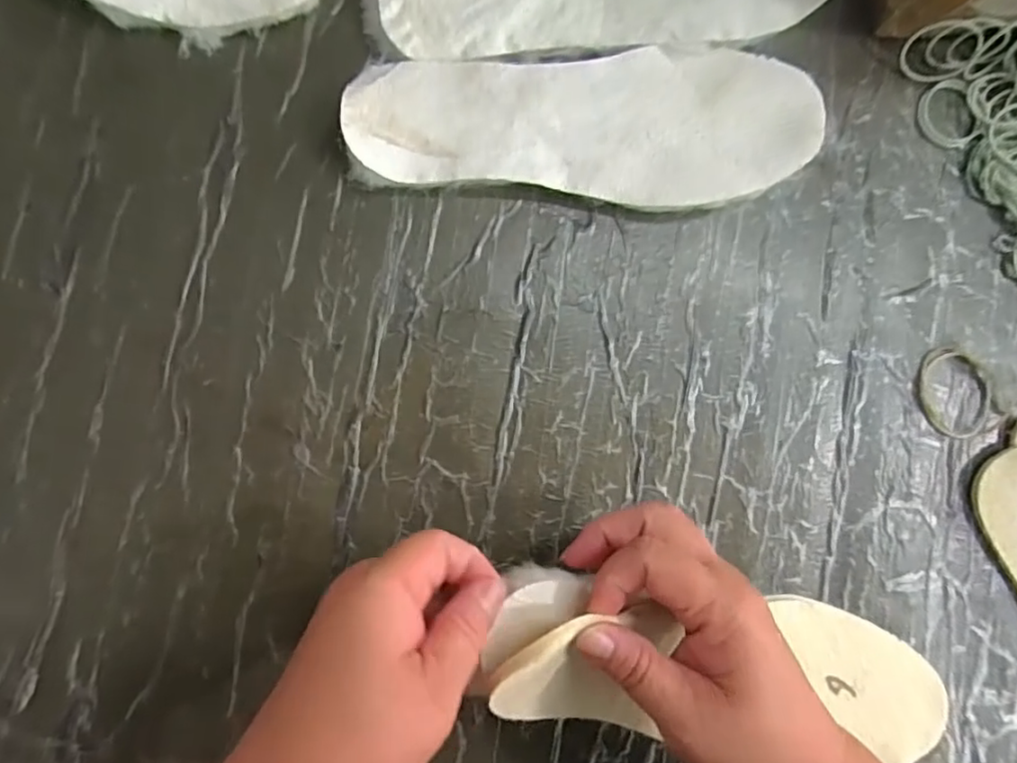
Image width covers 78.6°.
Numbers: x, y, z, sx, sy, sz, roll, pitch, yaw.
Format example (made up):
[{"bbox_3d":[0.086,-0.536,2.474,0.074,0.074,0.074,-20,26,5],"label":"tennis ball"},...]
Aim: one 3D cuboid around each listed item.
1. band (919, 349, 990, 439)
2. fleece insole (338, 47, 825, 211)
[{"bbox_3d":[0.275,0.007,0.383,0.044,0.004,0.055,-19,88,-7],"label":"band"},{"bbox_3d":[0.045,-0.141,0.354,0.261,0.022,0.085,-2,86,-7],"label":"fleece insole"}]

